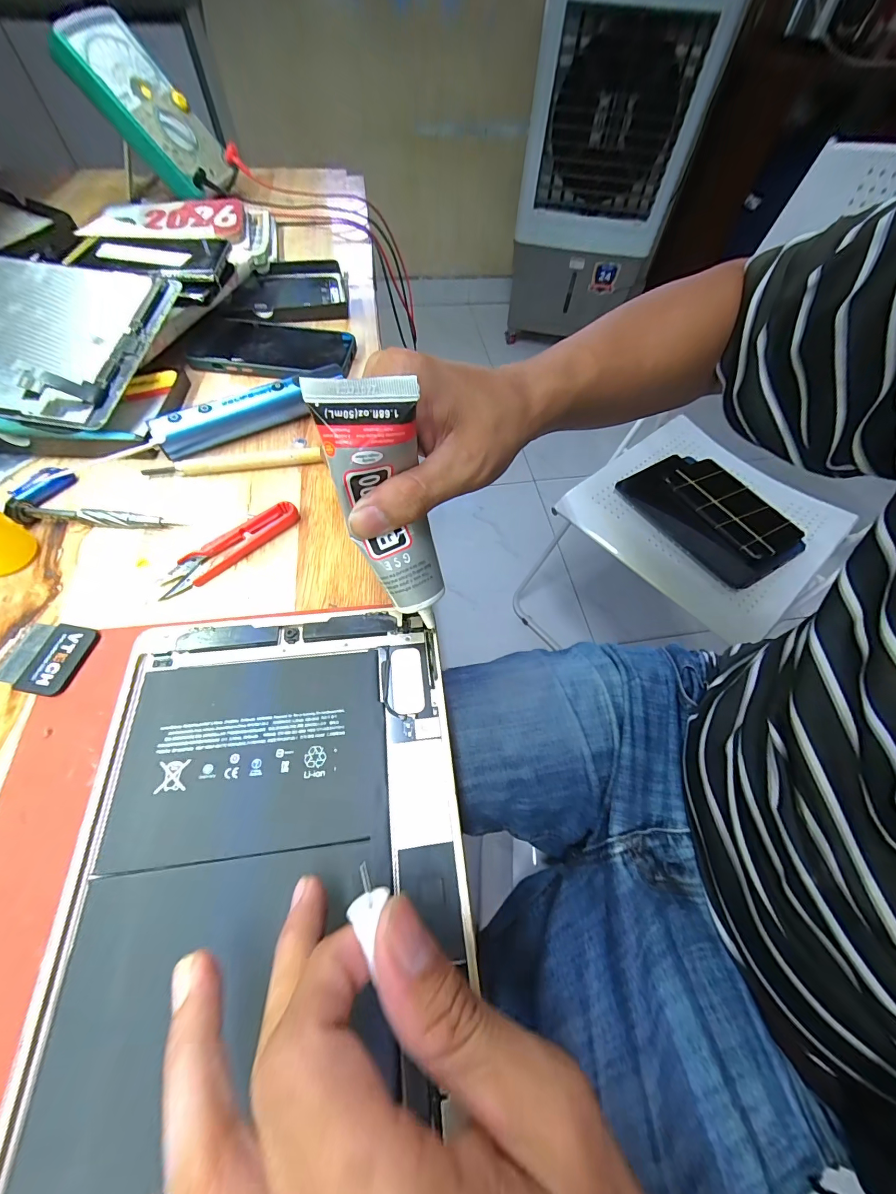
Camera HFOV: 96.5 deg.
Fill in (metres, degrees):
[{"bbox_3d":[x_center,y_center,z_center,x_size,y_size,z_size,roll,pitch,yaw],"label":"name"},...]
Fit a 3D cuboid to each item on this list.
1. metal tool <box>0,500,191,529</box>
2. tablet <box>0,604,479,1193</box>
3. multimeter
[{"bbox_3d":[-0.243,-0.053,0.274,0.116,0.012,0.013,5,59,1],"label":"metal tool"},{"bbox_3d":[-0.079,0.109,0.180,0.168,0.011,0.227,-7,60,-5],"label":"tablet"},{"bbox_3d":[-0.373,-0.617,0.506,0.177,0.050,0.114,37,63,-32],"label":"multimeter"}]

